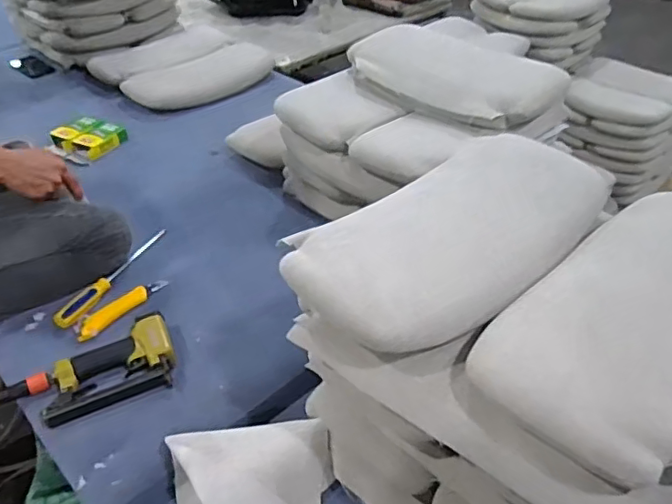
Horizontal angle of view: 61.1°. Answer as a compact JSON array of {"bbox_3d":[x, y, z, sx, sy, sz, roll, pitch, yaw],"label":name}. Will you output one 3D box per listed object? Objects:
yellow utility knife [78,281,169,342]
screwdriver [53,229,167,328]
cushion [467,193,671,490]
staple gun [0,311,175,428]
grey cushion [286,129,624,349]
[{"bbox_3d":[-0.371,0.092,0.989,0.028,0.020,0.171,27,48,28],"label":"yellow utility knife"},{"bbox_3d":[-0.407,0.034,1.060,0.039,0.026,0.291,15,43,18],"label":"screwdriver"},{"bbox_3d":[0.332,0.050,0.580,0.418,0.052,0.224,-33,50,-32],"label":"cushion"},{"bbox_3d":[-0.374,0.182,0.868,0.247,0.045,0.127,-17,43,-18],"label":"staple gun"},{"bbox_3d":[0.164,-0.037,0.708,0.463,0.038,0.212,-29,48,-29],"label":"grey cushion"}]

